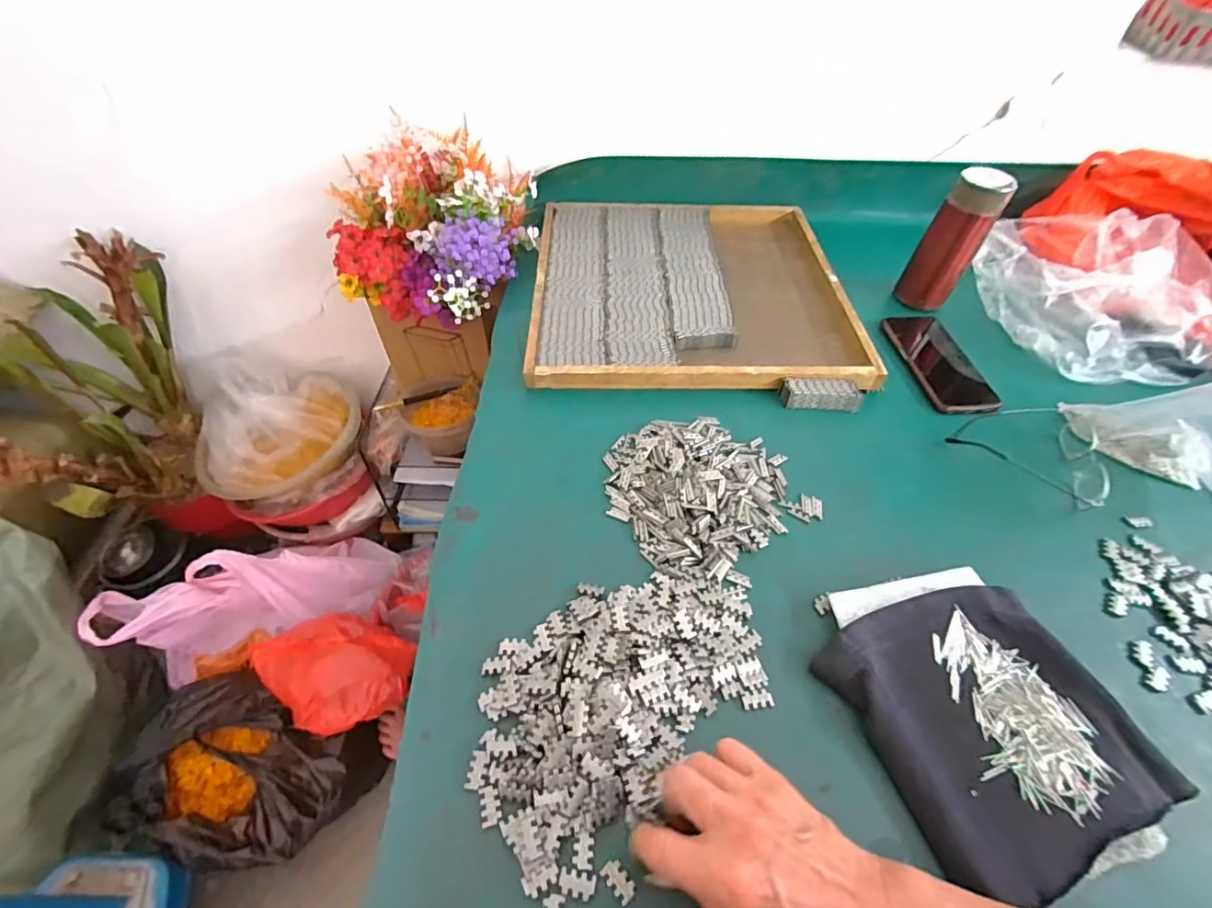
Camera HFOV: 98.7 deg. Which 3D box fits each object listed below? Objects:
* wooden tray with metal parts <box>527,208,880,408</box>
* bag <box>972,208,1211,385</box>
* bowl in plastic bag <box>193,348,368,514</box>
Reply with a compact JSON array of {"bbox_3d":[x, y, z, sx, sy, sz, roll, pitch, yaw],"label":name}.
[{"bbox_3d":[0.109,-0.223,0.697,0.396,0.032,0.409,1,49,-1],"label":"wooden tray with metal parts"},{"bbox_3d":[0.629,-0.212,0.661,0.259,0.085,0.281,-30,57,-25],"label":"bag"},{"bbox_3d":[-0.603,-0.051,0.970,0.272,0.157,0.257,-7,50,-9],"label":"bowl in plastic bag"}]

